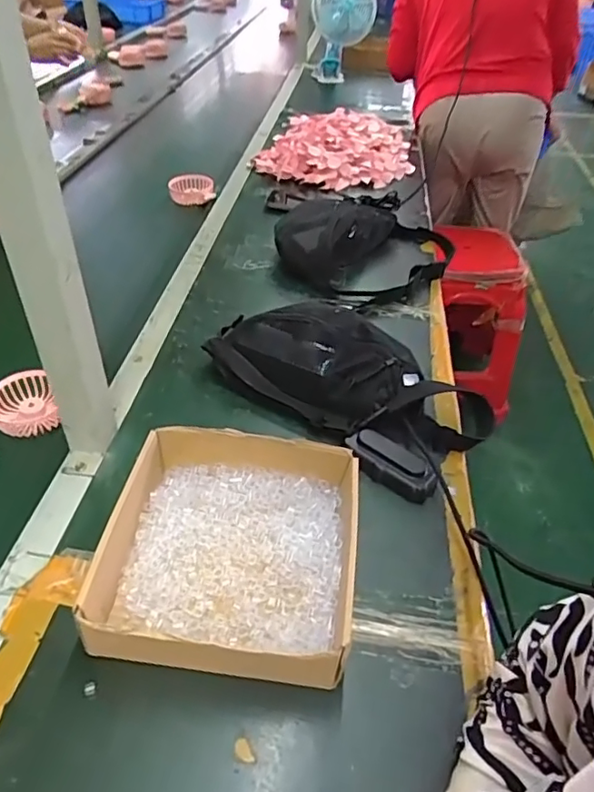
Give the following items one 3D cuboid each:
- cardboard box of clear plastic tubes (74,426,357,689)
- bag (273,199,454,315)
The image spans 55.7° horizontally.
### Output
[{"bbox_3d":[-0.064,0.134,0.517,0.225,0.065,0.213,6,42,1],"label":"cardboard box of clear plastic tubes"},{"bbox_3d":[0.114,-0.269,0.971,0.305,0.078,0.274,13,44,11],"label":"bag"}]

